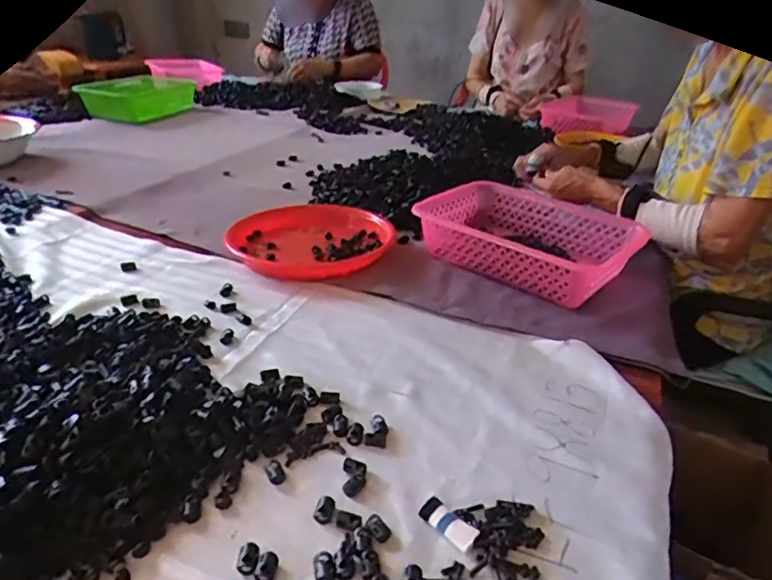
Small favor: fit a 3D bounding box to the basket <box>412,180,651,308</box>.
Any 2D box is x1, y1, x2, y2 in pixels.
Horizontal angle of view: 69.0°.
[{"bbox_3d":[0.176,-0.062,0.731,0.267,0.076,0.126,27,37,37],"label":"basket"}]

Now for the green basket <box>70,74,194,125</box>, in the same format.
[{"bbox_3d":[-0.616,-0.483,1.404,0.259,0.062,0.248,-5,29,-13],"label":"green basket"}]

